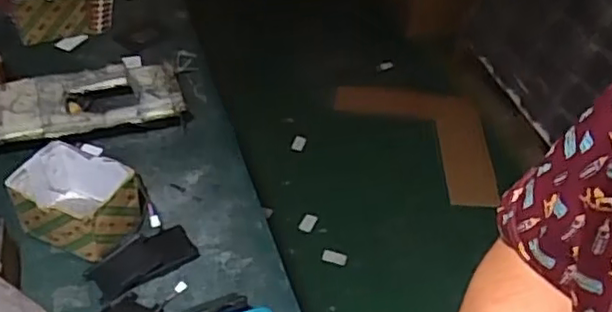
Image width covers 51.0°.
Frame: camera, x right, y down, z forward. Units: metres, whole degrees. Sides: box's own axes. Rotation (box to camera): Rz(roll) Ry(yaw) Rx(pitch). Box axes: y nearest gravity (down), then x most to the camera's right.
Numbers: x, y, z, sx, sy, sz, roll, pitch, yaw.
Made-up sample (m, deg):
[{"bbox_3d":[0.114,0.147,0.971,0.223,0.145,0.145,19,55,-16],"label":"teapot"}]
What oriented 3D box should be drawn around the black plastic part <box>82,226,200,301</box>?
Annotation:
[{"bbox_3d":[-0.227,0.142,0.894,0.146,0.028,0.060,-22,48,-26],"label":"black plastic part"}]

